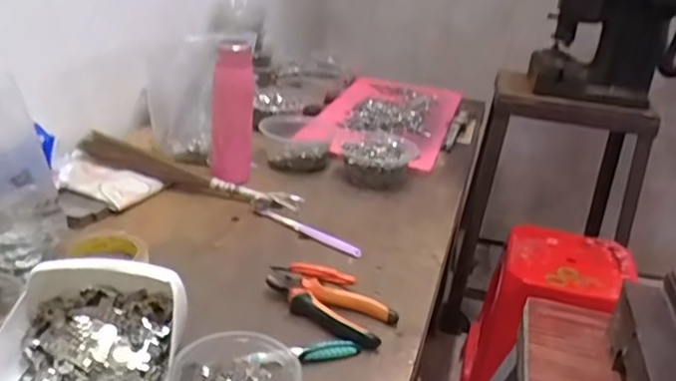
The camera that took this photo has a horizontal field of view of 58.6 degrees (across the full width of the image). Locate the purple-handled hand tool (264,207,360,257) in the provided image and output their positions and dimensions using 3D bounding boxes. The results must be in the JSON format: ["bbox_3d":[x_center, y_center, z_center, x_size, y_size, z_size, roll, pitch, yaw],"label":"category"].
[{"bbox_3d":[-0.038,0.055,0.838,0.166,0.012,0.019,22,29,33],"label":"purple-handled hand tool"}]

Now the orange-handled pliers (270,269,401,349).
[{"bbox_3d":[-0.015,0.126,0.668,0.150,0.029,0.063,18,27,21],"label":"orange-handled pliers"}]

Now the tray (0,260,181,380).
[{"bbox_3d":[-0.221,0.133,0.515,0.156,0.080,0.168,6,25,-3],"label":"tray"}]

